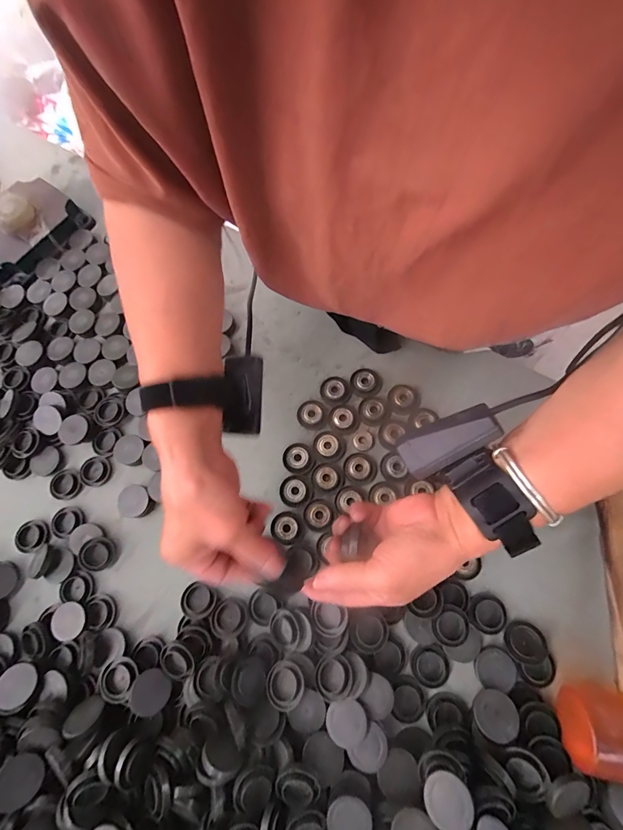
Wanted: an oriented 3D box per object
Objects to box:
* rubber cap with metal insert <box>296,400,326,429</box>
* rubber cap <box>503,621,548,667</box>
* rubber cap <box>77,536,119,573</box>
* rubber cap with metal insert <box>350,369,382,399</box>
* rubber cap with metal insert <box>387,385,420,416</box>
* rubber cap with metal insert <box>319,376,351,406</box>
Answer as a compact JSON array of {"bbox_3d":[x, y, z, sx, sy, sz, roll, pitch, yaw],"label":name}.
[{"bbox_3d":[0.000,-0.002,0.395,0.030,0.012,0.031,-1,72,4],"label":"rubber cap with metal insert"},{"bbox_3d":[0.182,0.195,0.310,0.031,0.008,0.031,-13,60,24],"label":"rubber cap"},{"bbox_3d":[-0.213,0.140,0.365,0.033,0.008,0.033,7,72,-21],"label":"rubber cap"},{"bbox_3d":[0.059,-0.036,0.397,0.034,0.011,0.033,-1,72,4],"label":"rubber cap with metal insert"},{"bbox_3d":[0.099,-0.016,0.391,0.033,0.009,0.030,-1,72,4],"label":"rubber cap with metal insert"},{"bbox_3d":[0.026,-0.027,0.398,0.032,0.010,0.028,-5,72,3],"label":"rubber cap with metal insert"}]

